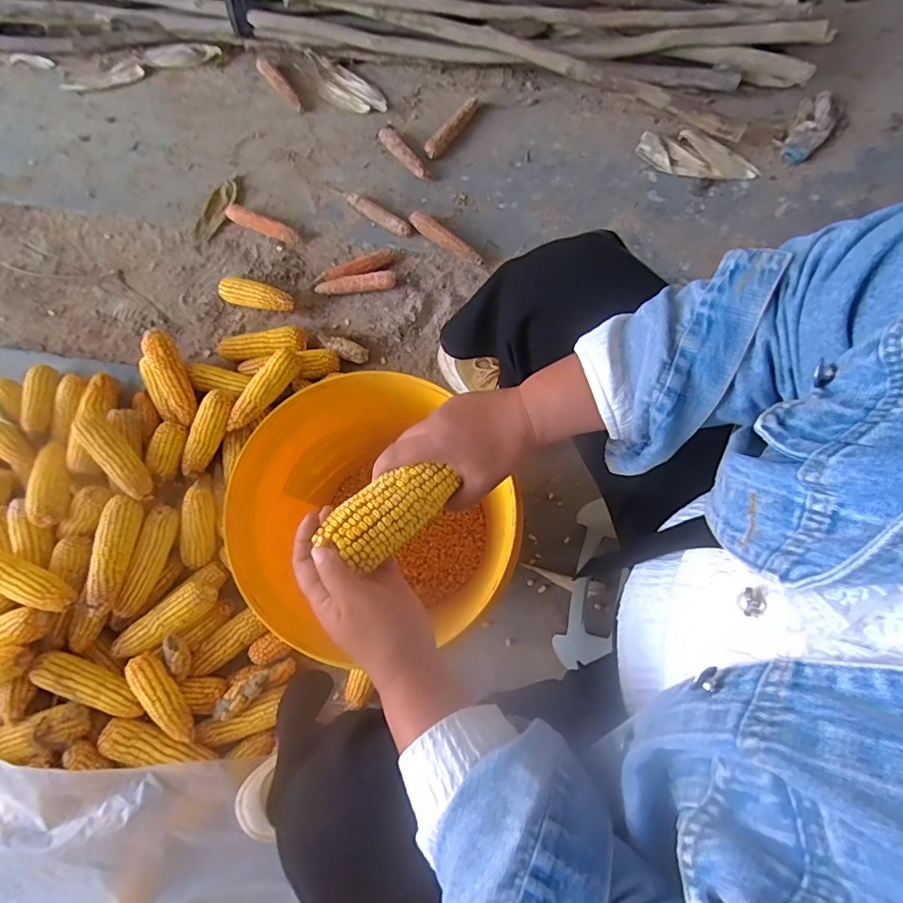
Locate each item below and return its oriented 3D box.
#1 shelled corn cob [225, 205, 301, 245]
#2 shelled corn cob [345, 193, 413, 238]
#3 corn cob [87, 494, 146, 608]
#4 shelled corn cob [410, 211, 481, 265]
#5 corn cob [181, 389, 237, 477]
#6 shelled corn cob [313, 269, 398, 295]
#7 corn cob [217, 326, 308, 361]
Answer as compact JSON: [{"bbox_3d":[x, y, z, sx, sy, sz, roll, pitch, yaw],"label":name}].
[{"bbox_3d":[-0.359,-0.434,0.952,0.153,0.029,0.033,21,80,5],"label":"shelled corn cob"},{"bbox_3d":[-0.139,-0.454,0.952,0.148,0.035,0.028,36,81,7],"label":"shelled corn cob"},{"bbox_3d":[-0.503,0.148,0.739,0.051,0.042,0.163,5,77,2],"label":"corn cob"},{"bbox_3d":[-0.014,-0.397,0.933,0.164,0.029,0.034,41,82,8],"label":"shelled corn cob"},{"bbox_3d":[-0.399,-0.030,0.810,0.052,0.039,0.147,27,79,7],"label":"corn cob"},{"bbox_3d":[-0.178,-0.312,0.926,0.150,0.025,0.028,-4,79,0],"label":"shelled corn cob"},{"bbox_3d":[-0.336,-0.188,0.889,0.160,0.050,0.046,-6,77,0],"label":"corn cob"}]

